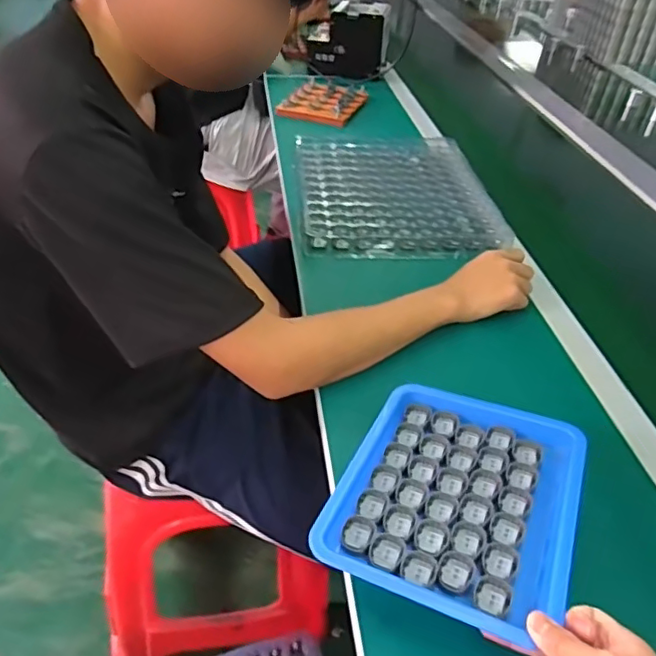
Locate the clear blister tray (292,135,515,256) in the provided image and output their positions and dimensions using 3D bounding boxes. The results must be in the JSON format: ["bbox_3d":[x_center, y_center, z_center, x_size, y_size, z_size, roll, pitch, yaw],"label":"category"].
[{"bbox_3d":[0.107,-0.226,0.967,0.304,0.039,0.369,1,39,-6],"label":"clear blister tray"}]

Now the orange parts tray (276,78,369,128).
[{"bbox_3d":[-0.007,-0.492,1.267,0.154,0.024,0.218,17,40,13],"label":"orange parts tray"}]

